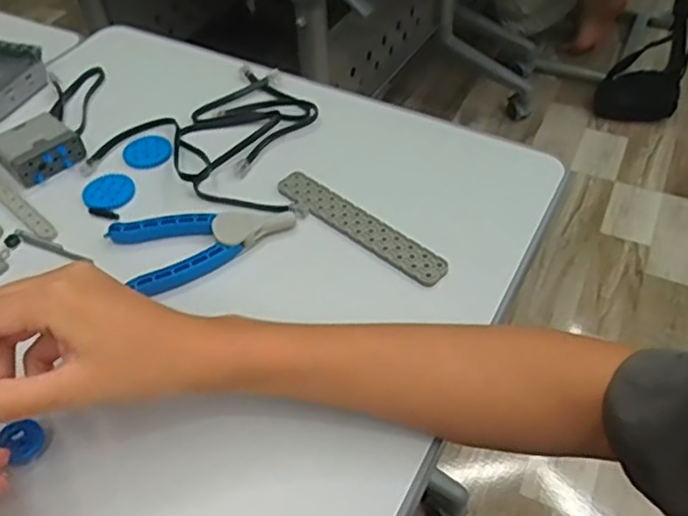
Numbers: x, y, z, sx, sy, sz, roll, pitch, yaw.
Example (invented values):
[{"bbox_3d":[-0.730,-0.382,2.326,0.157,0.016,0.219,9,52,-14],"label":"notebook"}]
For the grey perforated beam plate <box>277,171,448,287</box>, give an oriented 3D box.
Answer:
[{"bbox_3d":[0.010,-0.026,0.489,0.149,0.004,0.026,32,56,28],"label":"grey perforated beam plate"}]

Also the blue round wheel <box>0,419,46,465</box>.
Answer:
[{"bbox_3d":[-0.179,0.102,0.369,0.020,0.011,0.020,-1,47,1],"label":"blue round wheel"}]

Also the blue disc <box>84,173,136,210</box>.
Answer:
[{"bbox_3d":[-0.185,-0.052,0.521,0.036,0.006,0.036,-1,47,1],"label":"blue disc"}]

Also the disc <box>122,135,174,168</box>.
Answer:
[{"bbox_3d":[-0.162,-0.089,0.546,0.039,0.004,0.039,-1,47,1],"label":"disc"}]

